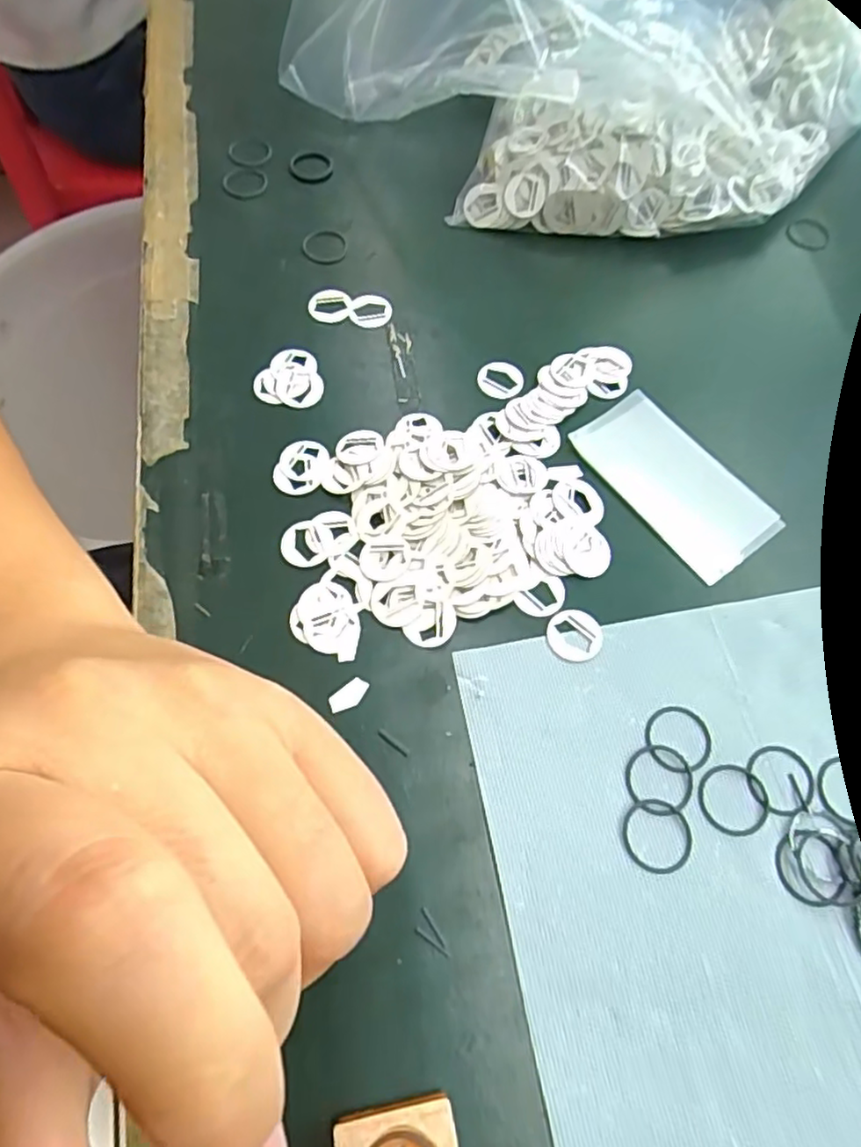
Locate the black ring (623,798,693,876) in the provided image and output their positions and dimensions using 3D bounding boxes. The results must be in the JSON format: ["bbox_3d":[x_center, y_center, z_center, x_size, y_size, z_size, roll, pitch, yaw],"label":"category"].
[{"bbox_3d":[0.067,0.077,0.198,0.021,0.004,0.020,0,64,-1],"label":"black ring"}]

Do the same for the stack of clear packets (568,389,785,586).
[{"bbox_3d":[0.091,-0.035,0.252,0.042,0.004,0.076,-33,69,-16],"label":"stack of clear packets"}]

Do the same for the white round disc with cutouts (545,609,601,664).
[{"bbox_3d":[0.048,0.020,0.224,0.018,0.004,0.018,0,64,-1],"label":"white round disc with cutouts"}]

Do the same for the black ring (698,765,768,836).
[{"bbox_3d":[0.092,0.068,0.203,0.021,0.004,0.020,0,64,-1],"label":"black ring"}]

